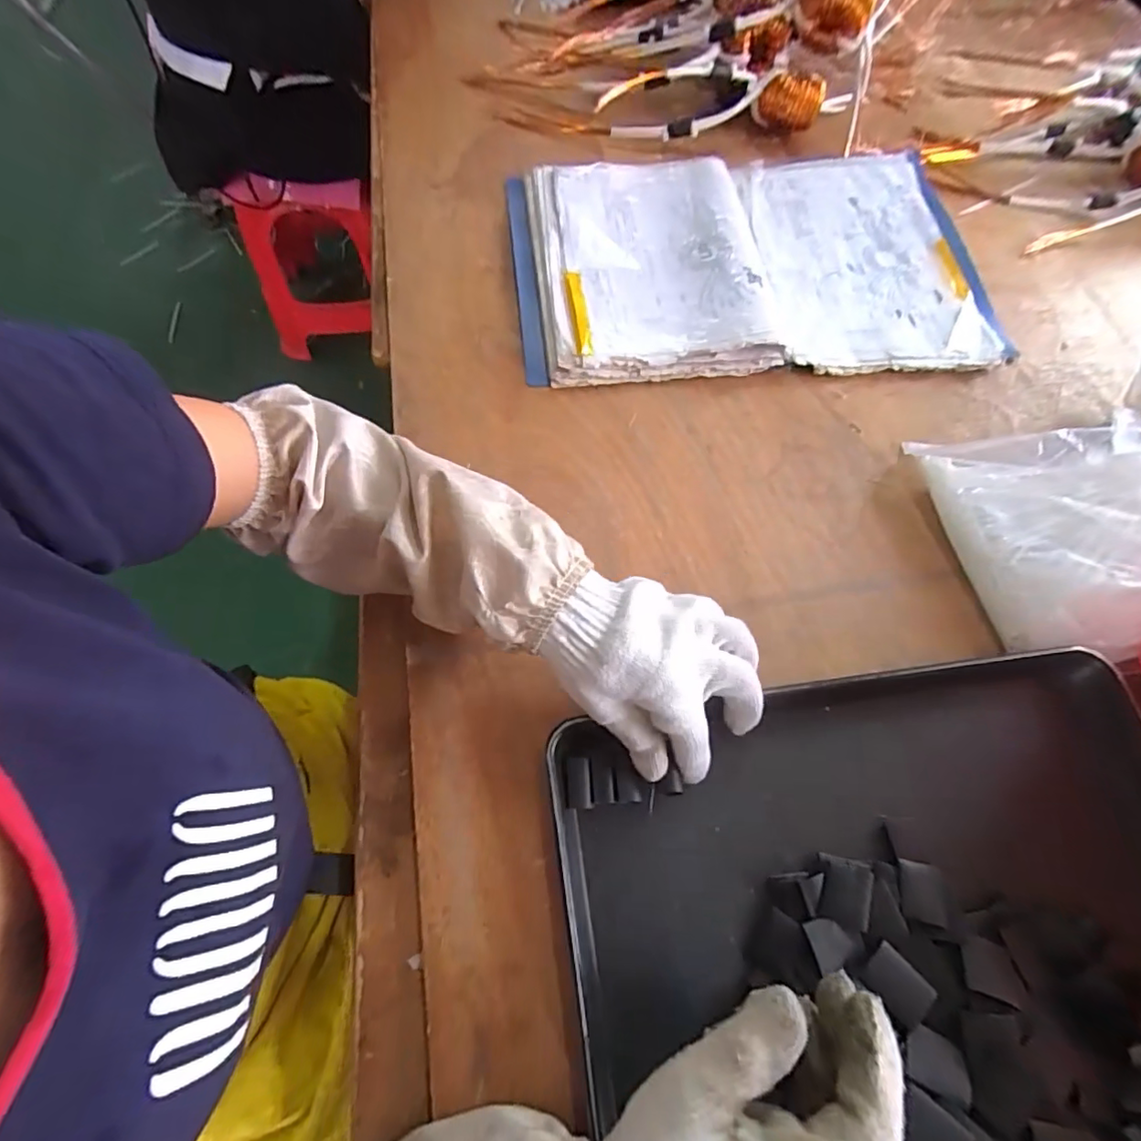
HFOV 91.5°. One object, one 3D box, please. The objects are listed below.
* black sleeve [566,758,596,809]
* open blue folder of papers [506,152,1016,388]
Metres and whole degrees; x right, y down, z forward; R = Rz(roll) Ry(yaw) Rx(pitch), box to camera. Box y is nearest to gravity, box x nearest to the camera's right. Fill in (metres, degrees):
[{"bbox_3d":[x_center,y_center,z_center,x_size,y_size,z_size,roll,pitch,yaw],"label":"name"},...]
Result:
[{"bbox_3d":[0.006,0.134,0.351,0.015,0.012,0.029,-3,64,-2],"label":"black sleeve"},{"bbox_3d":[0.181,-0.329,0.575,0.474,0.029,0.309,-4,64,-2],"label":"open blue folder of papers"}]

